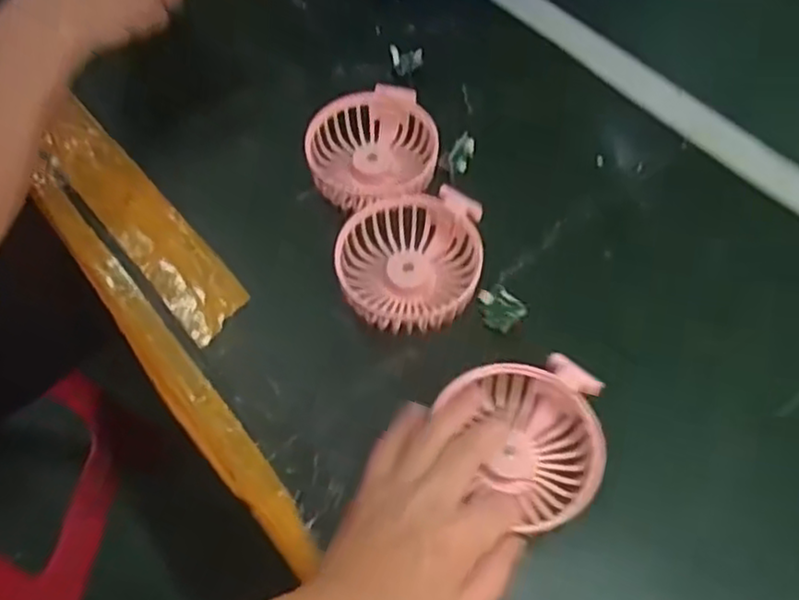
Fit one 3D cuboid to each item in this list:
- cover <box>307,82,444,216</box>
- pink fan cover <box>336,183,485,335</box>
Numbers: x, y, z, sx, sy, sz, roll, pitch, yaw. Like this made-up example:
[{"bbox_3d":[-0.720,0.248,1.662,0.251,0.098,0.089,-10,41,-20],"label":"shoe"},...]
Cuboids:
[{"bbox_3d":[-0.020,-0.107,0.504,0.087,0.028,0.089,-10,64,-9],"label":"cover"},{"bbox_3d":[0.007,-0.026,0.453,0.089,0.028,0.088,-3,63,-5],"label":"pink fan cover"}]

